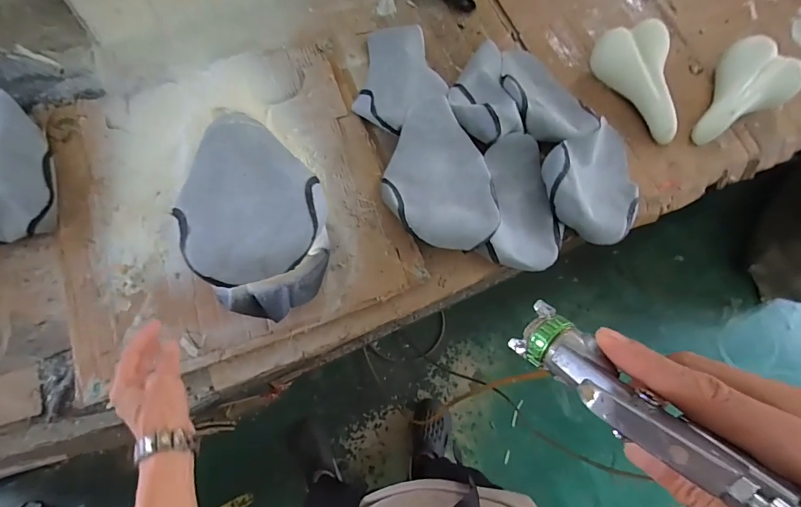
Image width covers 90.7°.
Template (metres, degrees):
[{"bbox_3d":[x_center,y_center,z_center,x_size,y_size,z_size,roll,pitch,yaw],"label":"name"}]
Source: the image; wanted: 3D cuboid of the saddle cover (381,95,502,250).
[{"bbox_3d":[0.062,-0.142,0.715,0.194,0.064,0.295,-9,75,-4],"label":"saddle cover"}]

